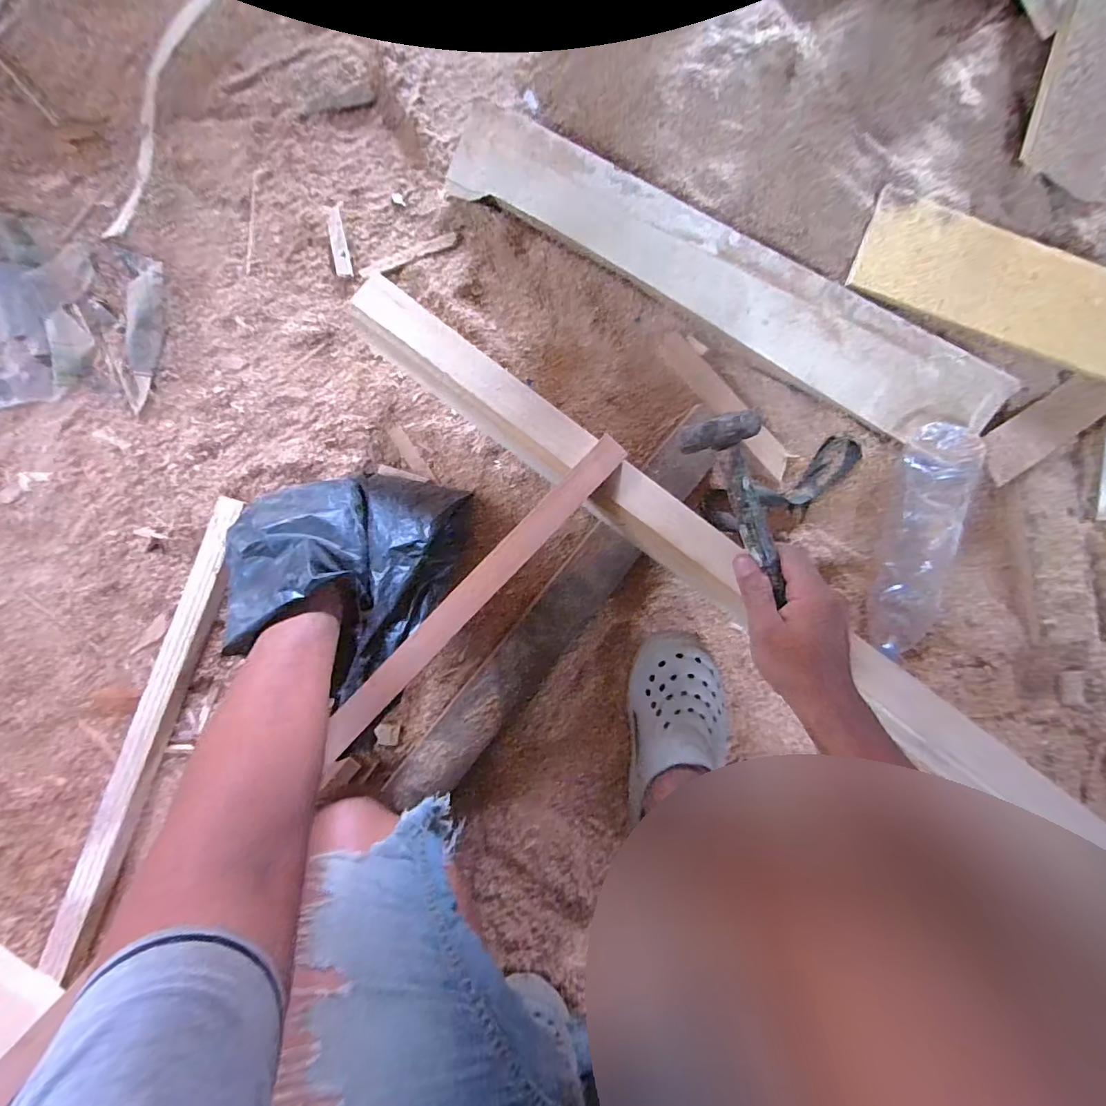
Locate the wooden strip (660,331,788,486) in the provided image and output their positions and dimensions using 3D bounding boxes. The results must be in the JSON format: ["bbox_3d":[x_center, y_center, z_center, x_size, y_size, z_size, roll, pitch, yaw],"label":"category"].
[{"bbox_3d":[0.237,-0.199,0.651,0.047,0.020,0.242,-37,89,-5],"label":"wooden strip"}]

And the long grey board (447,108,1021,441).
[{"bbox_3d":[0.219,-0.330,0.609,0.731,0.033,0.101,27,108,-2],"label":"long grey board"}]

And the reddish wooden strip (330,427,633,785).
[{"bbox_3d":[-0.074,0.037,0.463,0.029,0.012,0.390,44,85,0],"label":"reddish wooden strip"}]

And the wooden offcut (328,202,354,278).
[{"bbox_3d":[-0.274,-0.403,0.621,0.021,0.004,0.092,-7,87,-4],"label":"wooden offcut"}]

